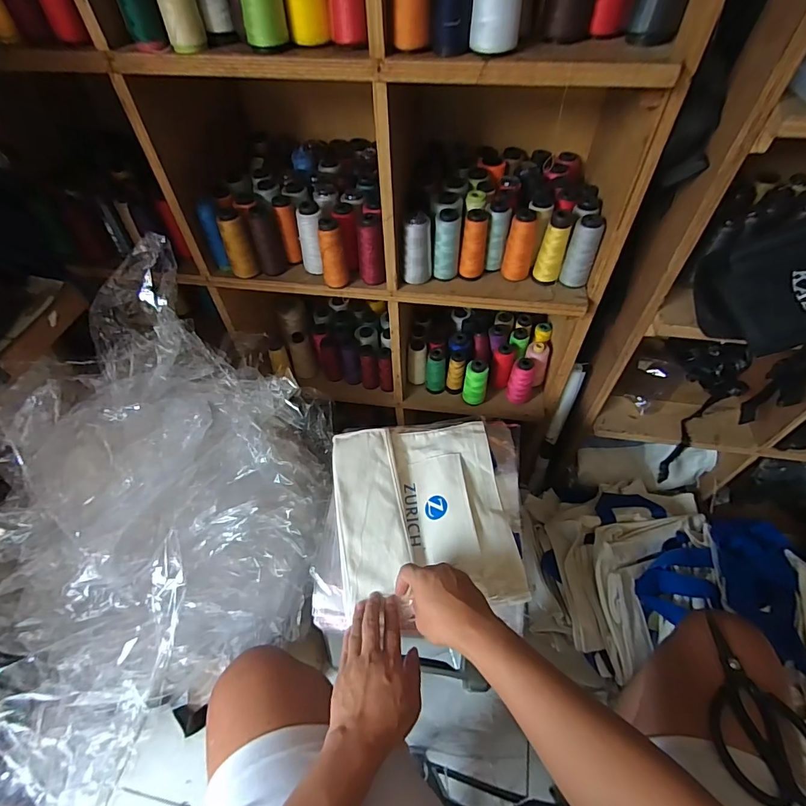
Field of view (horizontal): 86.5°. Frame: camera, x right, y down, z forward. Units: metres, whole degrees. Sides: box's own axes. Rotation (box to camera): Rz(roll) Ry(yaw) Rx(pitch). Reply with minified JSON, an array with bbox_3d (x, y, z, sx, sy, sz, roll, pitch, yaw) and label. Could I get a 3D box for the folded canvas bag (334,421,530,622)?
[{"bbox_3d":[0.025,0.157,0.644,0.244,0.037,0.275,-6,53,-3],"label":"folded canvas bag"}]

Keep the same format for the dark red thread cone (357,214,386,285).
[{"bbox_3d":[-0.053,-0.248,0.706,0.041,0.111,0.039,-6,53,-3],"label":"dark red thread cone"}]

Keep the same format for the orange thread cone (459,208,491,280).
[{"bbox_3d":[0.120,-0.264,0.716,0.041,0.108,0.040,10,53,9],"label":"orange thread cone"}]

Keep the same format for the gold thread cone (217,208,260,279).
[{"bbox_3d":[-0.283,-0.271,0.734,0.046,0.107,0.038,-23,55,-15],"label":"gold thread cone"}]

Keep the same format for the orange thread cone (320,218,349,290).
[{"bbox_3d":[-0.116,-0.247,0.711,0.041,0.115,0.036,-6,53,-3],"label":"orange thread cone"}]

